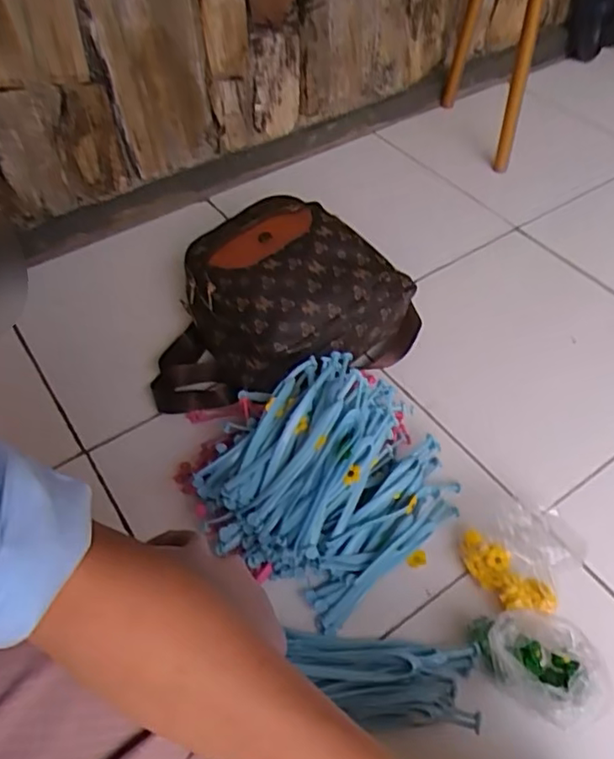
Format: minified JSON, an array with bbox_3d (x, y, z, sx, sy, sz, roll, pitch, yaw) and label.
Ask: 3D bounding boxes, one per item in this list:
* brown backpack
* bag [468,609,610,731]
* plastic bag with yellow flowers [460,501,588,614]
[{"bbox_3d":[-0.050,-0.088,0.815,0.287,0.157,0.325,31,57,23],"label":"brown backpack"},{"bbox_3d":[0.215,0.266,0.572,0.080,0.069,0.117,-25,55,-19],"label":"bag"},{"bbox_3d":[0.242,0.187,0.650,0.114,0.068,0.110,-18,53,-14],"label":"plastic bag with yellow flowers"}]

